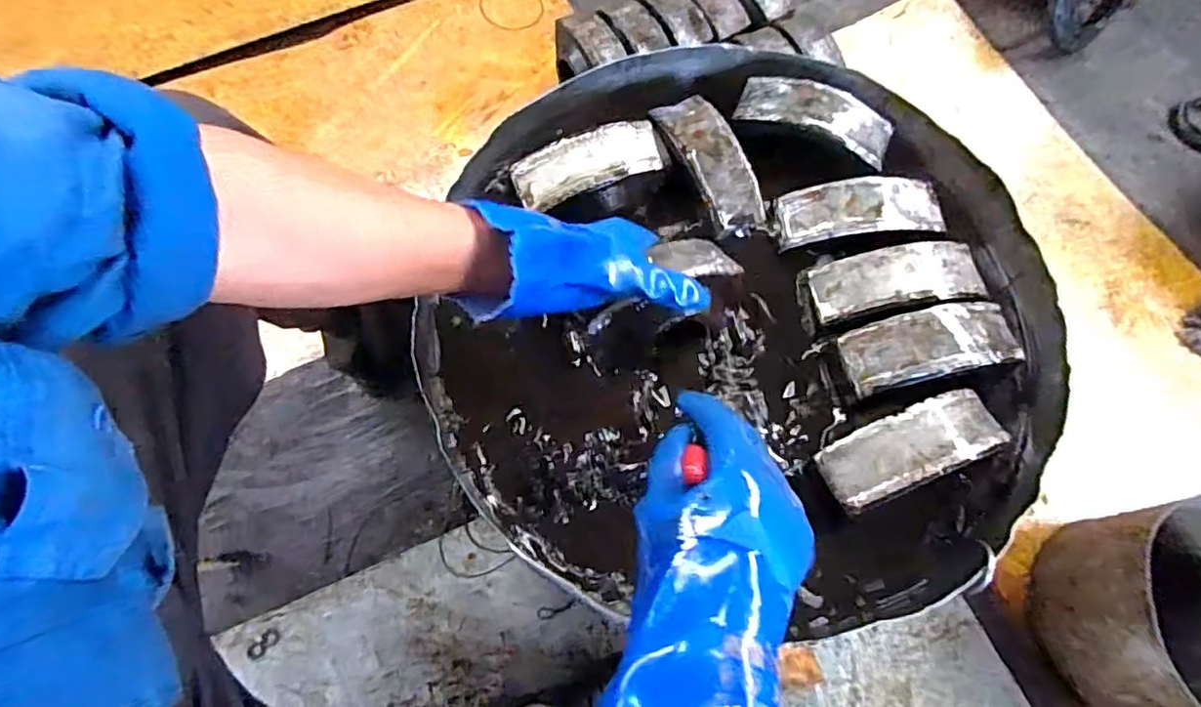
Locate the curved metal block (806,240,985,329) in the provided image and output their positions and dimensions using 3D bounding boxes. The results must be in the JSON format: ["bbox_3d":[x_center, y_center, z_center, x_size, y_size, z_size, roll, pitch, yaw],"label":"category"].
[{"bbox_3d":[0.285,-0.071,0.575,0.161,0.028,0.061,-7,70,-4],"label":"curved metal block"}]

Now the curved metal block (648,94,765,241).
[{"bbox_3d":[0.114,-0.199,0.623,0.060,0.031,0.161,-23,72,-9],"label":"curved metal block"}]

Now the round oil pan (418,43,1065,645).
[{"bbox_3d":[0.128,-0.043,0.583,0.589,0.078,0.574,1,70,-1],"label":"round oil pan"}]

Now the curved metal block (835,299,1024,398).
[{"bbox_3d":[0.299,-0.008,0.543,0.154,0.025,0.064,-13,70,-6],"label":"curved metal block"}]

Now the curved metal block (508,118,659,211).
[{"bbox_3d":[-0.011,-0.192,0.609,0.155,0.027,0.061,-23,72,-9],"label":"curved metal block"}]

